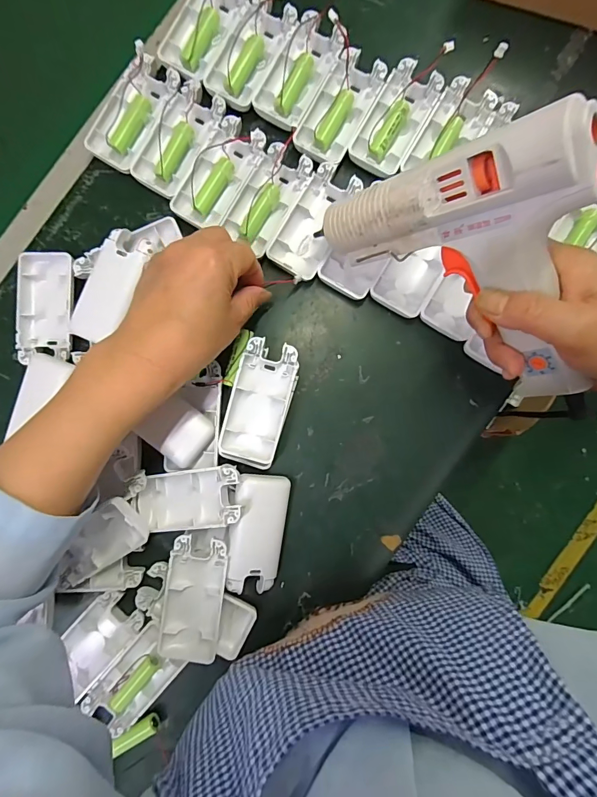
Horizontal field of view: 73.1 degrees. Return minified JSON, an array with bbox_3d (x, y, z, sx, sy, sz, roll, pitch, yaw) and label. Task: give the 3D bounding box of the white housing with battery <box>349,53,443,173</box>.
[{"bbox_3d":[0.082,-0.236,0.342,0.043,0.015,0.094,31,89,3],"label":"white housing with battery"}]

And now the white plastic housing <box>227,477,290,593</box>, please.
[{"bbox_3d":[-0.032,0.110,0.327,0.045,0.014,0.095,9,89,-24],"label":"white plastic housing"}]

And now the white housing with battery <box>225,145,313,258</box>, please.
[{"bbox_3d":[-0.024,-0.169,0.341,0.043,0.015,0.086,31,89,3],"label":"white housing with battery"}]

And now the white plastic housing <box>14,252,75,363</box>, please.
[{"bbox_3d":[-0.214,-0.078,0.345,0.048,0.014,0.091,-1,87,2],"label":"white plastic housing"}]

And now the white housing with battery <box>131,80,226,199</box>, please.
[{"bbox_3d":[-0.102,-0.220,0.348,0.044,0.014,0.096,32,89,3],"label":"white housing with battery"}]

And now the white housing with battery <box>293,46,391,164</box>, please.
[{"bbox_3d":[0.035,-0.245,0.342,0.046,0.016,0.094,30,89,3],"label":"white housing with battery"}]

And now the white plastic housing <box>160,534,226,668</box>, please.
[{"bbox_3d":[-0.082,0.158,0.320,0.044,0.018,0.096,6,88,3],"label":"white plastic housing"}]

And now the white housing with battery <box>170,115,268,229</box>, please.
[{"bbox_3d":[-0.066,-0.188,0.343,0.050,0.014,0.093,34,89,3],"label":"white housing with battery"}]

